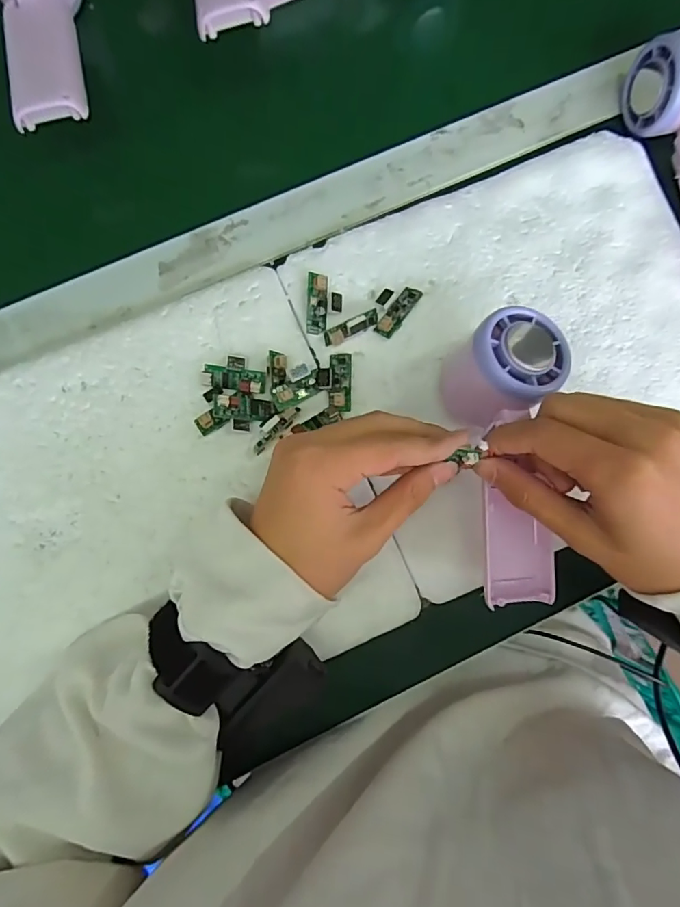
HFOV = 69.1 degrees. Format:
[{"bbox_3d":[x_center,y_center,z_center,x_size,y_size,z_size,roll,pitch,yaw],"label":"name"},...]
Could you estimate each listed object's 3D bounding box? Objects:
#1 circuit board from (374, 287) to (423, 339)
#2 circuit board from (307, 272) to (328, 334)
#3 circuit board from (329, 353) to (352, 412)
[{"bbox_3d":[0.039,-0.094,0.326,0.013,0.008,0.039,37,84,0],"label":"circuit board"},{"bbox_3d":[-0.015,-0.098,0.323,0.013,0.010,0.037,2,85,-4],"label":"circuit board"},{"bbox_3d":[0.001,-0.046,0.319,0.014,0.009,0.038,2,85,-4],"label":"circuit board"}]

